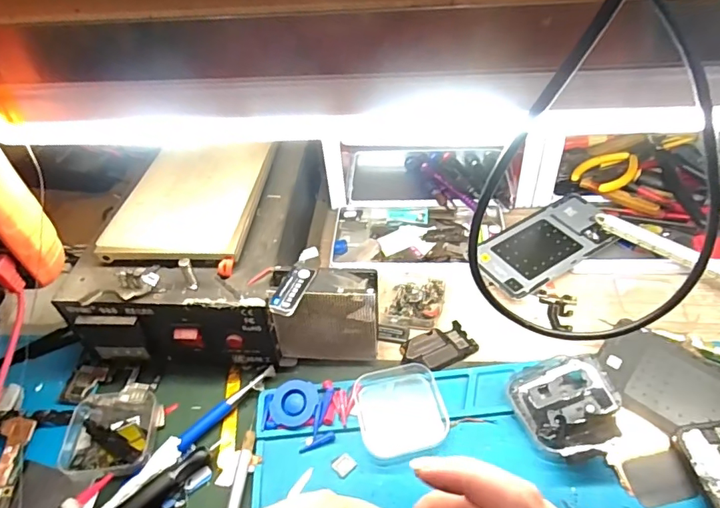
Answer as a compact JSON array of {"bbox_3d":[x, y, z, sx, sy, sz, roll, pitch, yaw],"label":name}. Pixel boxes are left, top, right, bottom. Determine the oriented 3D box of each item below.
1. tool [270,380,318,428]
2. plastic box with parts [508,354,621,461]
[{"bbox_3d":[-0.050,0.115,0.383,0.035,0.007,0.035,-4,62,7],"label":"tool"},{"bbox_3d":[0.151,0.114,0.362,0.069,0.020,0.071,-18,47,10],"label":"plastic box with parts"}]

